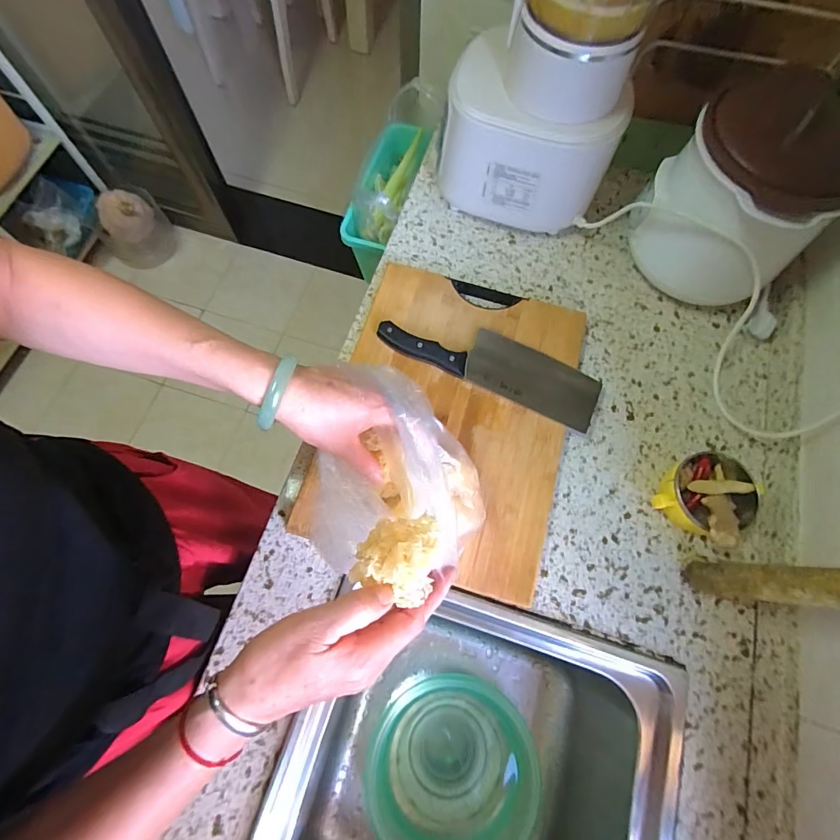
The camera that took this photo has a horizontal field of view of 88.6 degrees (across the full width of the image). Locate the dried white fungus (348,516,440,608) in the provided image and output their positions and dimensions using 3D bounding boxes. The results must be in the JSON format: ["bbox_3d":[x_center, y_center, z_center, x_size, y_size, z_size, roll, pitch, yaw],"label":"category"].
[{"bbox_3d":[-0.016,0.093,0.301,0.054,0.043,0.057,14,71,3],"label":"dried white fungus"}]

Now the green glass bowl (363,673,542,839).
[{"bbox_3d":[0.042,0.473,0.591,0.223,0.068,0.218,0,71,-1],"label":"green glass bowl"}]

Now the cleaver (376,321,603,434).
[{"bbox_3d":[0.093,-0.078,0.566,0.289,0.011,0.081,25,73,4],"label":"cleaver"}]

